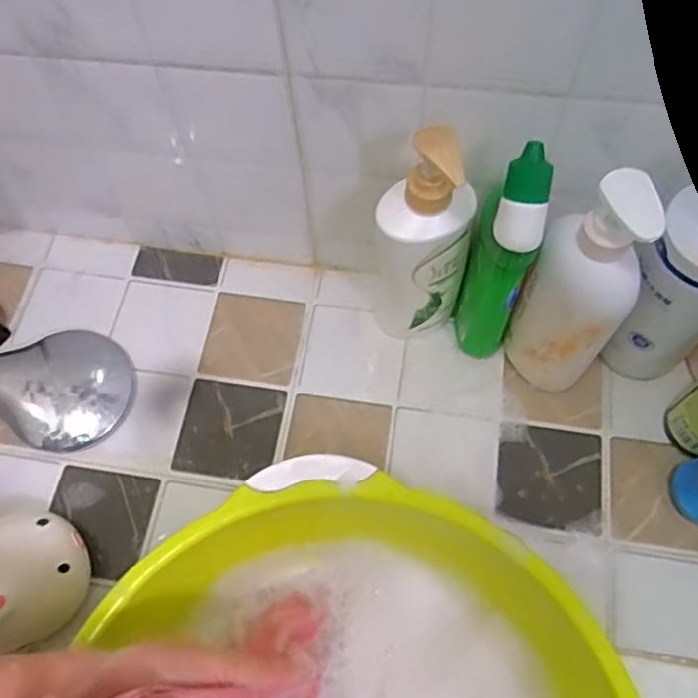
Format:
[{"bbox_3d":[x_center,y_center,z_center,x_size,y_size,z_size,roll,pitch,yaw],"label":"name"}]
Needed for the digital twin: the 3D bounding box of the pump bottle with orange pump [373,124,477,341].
[{"bbox_3d":[0.061,-0.090,0.550,0.073,0.243,0.063,8,63,5],"label":"pump bottle with orange pump"}]

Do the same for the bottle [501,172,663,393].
[{"bbox_3d":[0.180,-0.037,0.523,0.076,0.262,0.055,21,67,13],"label":"bottle"}]

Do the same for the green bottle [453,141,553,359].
[{"bbox_3d":[0.122,-0.067,0.533,0.052,0.224,0.055,-1,64,3],"label":"green bottle"}]

